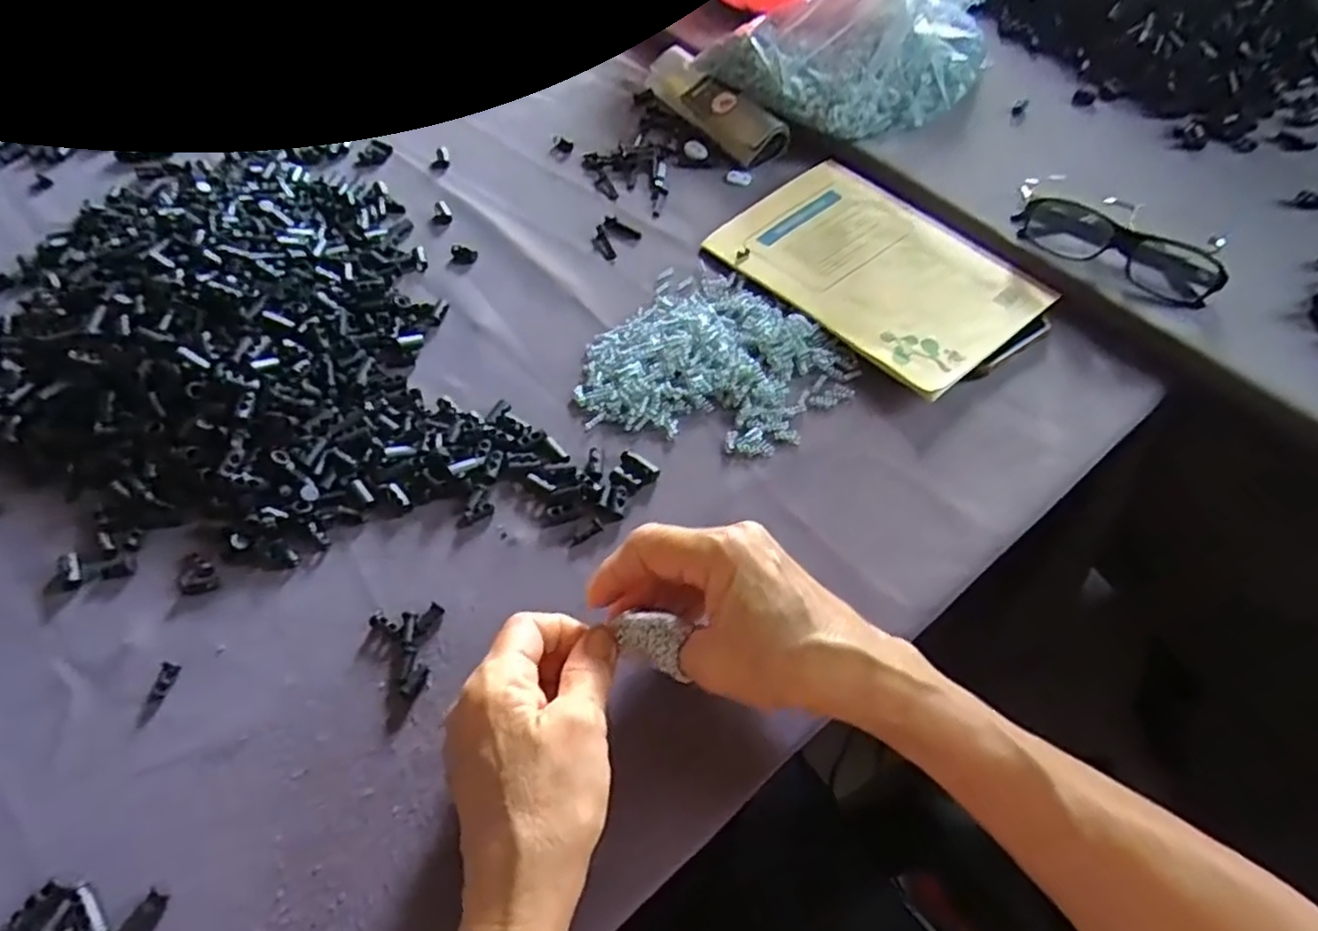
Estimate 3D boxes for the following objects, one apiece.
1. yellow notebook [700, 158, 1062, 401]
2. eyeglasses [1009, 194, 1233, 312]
[{"bbox_3d":[0.152,-0.145,0.497,0.148,0.009,0.213,-35,62,-21],"label":"yellow notebook"},{"bbox_3d":[0.312,-0.149,0.482,0.128,0.029,0.044,30,61,19],"label":"eyeglasses"}]

